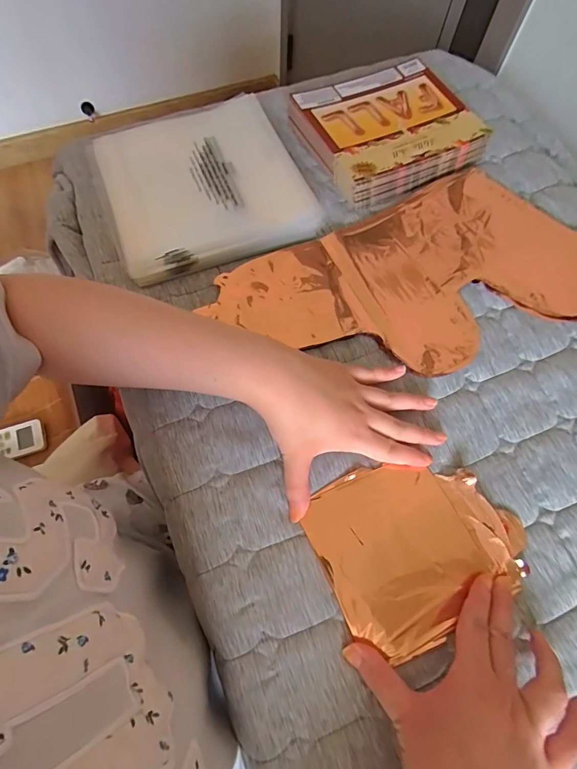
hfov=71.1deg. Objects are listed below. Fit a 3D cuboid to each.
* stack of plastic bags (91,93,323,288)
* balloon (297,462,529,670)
[{"bbox_3d":[-0.101,-0.236,0.468,0.208,0.028,0.225,-19,69,-9],"label":"stack of plastic bags"},{"bbox_3d":[0.106,0.130,0.339,0.159,0.010,0.137,-23,70,-10],"label":"balloon"}]

